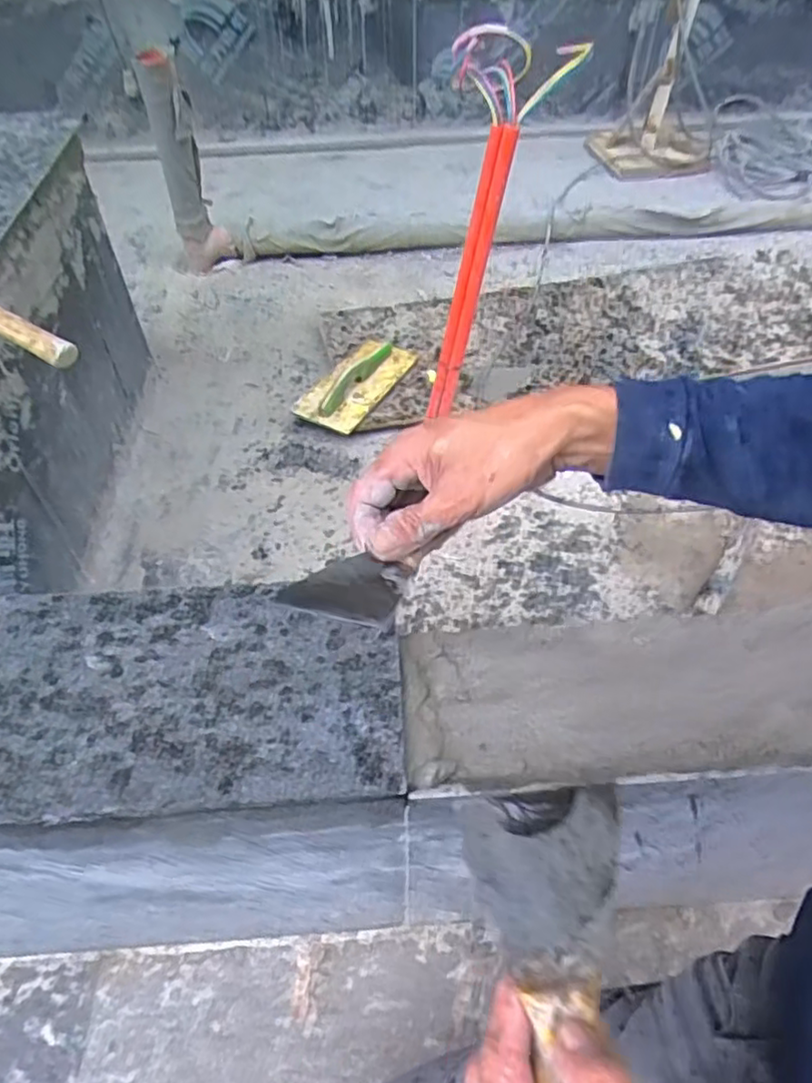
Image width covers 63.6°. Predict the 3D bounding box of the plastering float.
[{"bbox_3d":[-0.120,-0.401,1.577,0.184,0.055,0.360,20,52,15],"label":"plastering float"}]

